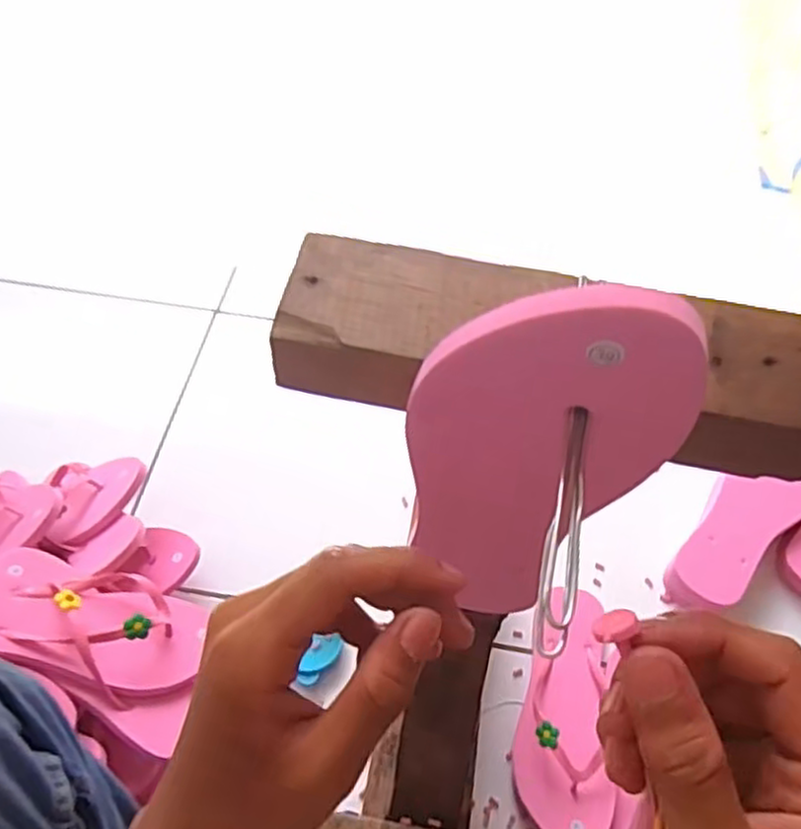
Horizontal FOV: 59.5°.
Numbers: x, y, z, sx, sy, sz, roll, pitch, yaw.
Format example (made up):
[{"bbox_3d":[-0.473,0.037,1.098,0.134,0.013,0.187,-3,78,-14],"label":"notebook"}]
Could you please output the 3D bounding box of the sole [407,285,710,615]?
[{"bbox_3d":[0.046,0.028,0.289,0.091,0.210,0.013,16,53,3],"label":"sole"}]

